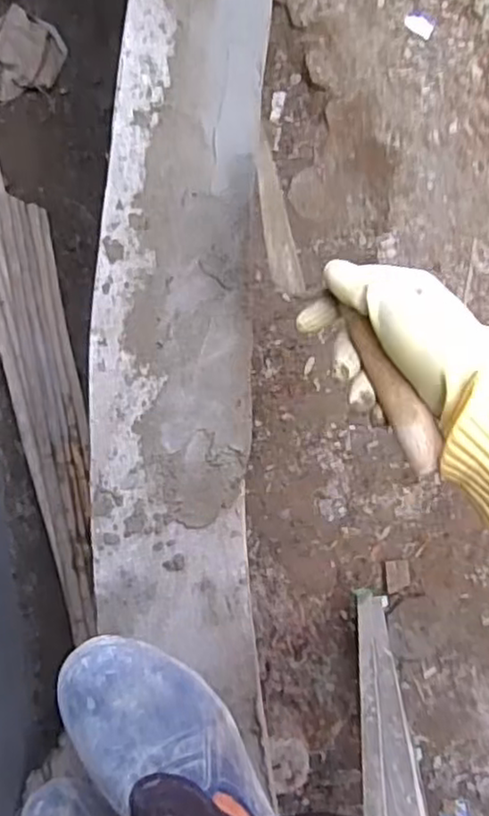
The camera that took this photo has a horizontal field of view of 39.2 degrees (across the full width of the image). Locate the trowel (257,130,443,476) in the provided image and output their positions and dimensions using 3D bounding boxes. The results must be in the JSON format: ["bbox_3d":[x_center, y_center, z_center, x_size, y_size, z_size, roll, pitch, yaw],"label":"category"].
[{"bbox_3d":[0.058,-0.068,0.463,0.045,0.052,0.251,-26,70,-8],"label":"trowel"}]

